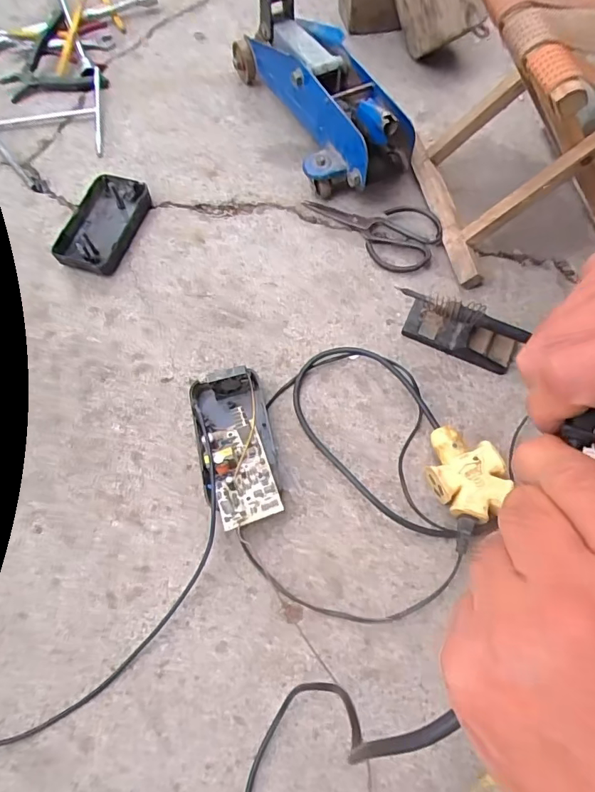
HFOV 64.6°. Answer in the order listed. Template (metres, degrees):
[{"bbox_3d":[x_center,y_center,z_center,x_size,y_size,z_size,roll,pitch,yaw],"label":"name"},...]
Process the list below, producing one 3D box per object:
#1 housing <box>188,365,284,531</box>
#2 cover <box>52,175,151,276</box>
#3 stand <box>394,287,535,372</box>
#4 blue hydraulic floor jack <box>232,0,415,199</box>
[{"bbox_3d":[-0.075,0.061,0.569,0.090,0.053,0.192,-11,66,-4],"label":"housing"},{"bbox_3d":[-0.293,-0.263,0.714,0.093,0.030,0.170,15,68,4],"label":"cover"},{"bbox_3d":[0.217,-0.097,0.629,0.166,0.054,0.066,23,69,11],"label":"stand"},{"bbox_3d":[0.035,-0.482,0.743,0.166,0.154,0.377,-27,68,-10],"label":"blue hydraulic floor jack"}]

